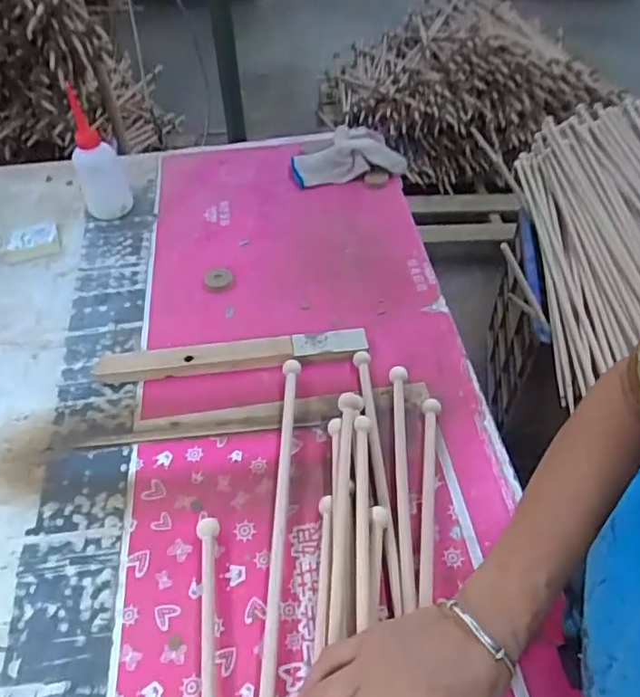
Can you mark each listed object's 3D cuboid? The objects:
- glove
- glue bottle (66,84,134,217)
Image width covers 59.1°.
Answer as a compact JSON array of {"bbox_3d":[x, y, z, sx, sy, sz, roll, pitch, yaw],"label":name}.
[{"bbox_3d":[0.040,-0.300,0.857,0.164,0.045,0.105,-6,49,-4],"label":"glove"},{"bbox_3d":[-0.303,-0.260,0.764,0.063,0.166,0.059,-17,49,-15],"label":"glue bottle"}]

